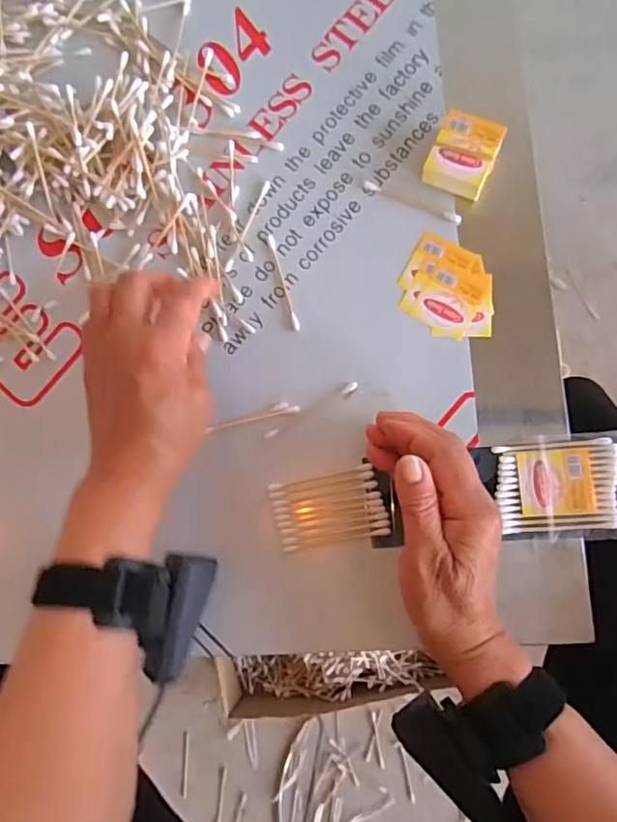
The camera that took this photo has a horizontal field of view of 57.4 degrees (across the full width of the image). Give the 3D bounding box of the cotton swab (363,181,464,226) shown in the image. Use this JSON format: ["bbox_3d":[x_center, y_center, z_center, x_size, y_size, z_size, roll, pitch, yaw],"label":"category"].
[{"bbox_3d":[0.072,-0.146,0.391,0.073,0.004,0.008,26,86,8],"label":"cotton swab"}]

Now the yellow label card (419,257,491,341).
[{"bbox_3d":[0.098,-0.076,0.381,0.037,0.004,0.048,21,85,8],"label":"yellow label card"}]

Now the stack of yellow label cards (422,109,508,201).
[{"bbox_3d":[0.104,-0.170,0.380,0.041,0.027,0.047,25,86,8],"label":"stack of yellow label cards"}]

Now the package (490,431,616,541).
[{"bbox_3d":[0.183,0.046,0.351,0.119,0.009,0.064,-4,82,5],"label":"package"}]

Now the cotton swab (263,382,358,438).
[{"bbox_3d":[0.002,-0.001,0.381,0.071,0.004,0.007,-29,81,1],"label":"cotton swab"}]

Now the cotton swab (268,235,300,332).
[{"bbox_3d":[-0.018,-0.091,0.395,0.005,0.004,0.072,-16,81,3],"label":"cotton swab"}]

